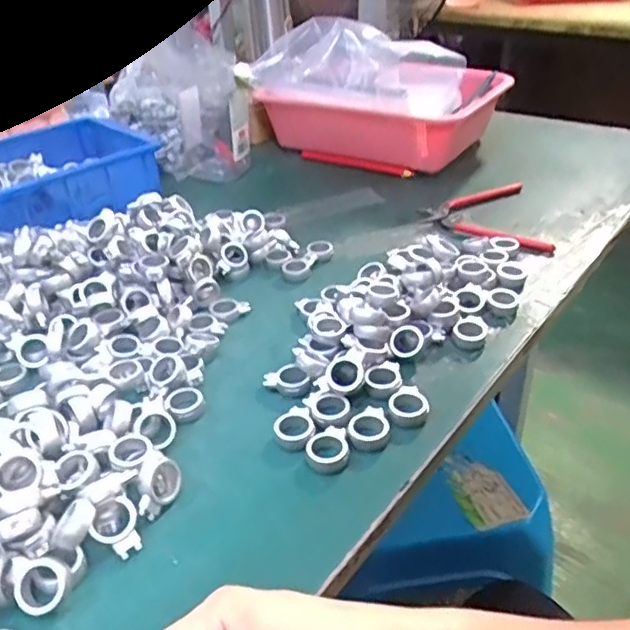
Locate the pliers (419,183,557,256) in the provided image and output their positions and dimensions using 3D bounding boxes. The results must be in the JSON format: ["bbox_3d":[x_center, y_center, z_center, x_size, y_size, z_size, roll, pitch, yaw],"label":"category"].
[{"bbox_3d":[0.168,-0.101,0.634,0.108,0.016,0.146,0,33,2],"label":"pliers"}]

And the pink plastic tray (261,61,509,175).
[{"bbox_3d":[0.088,-0.259,0.799,0.275,0.108,0.163,18,38,27],"label":"pink plastic tray"}]

